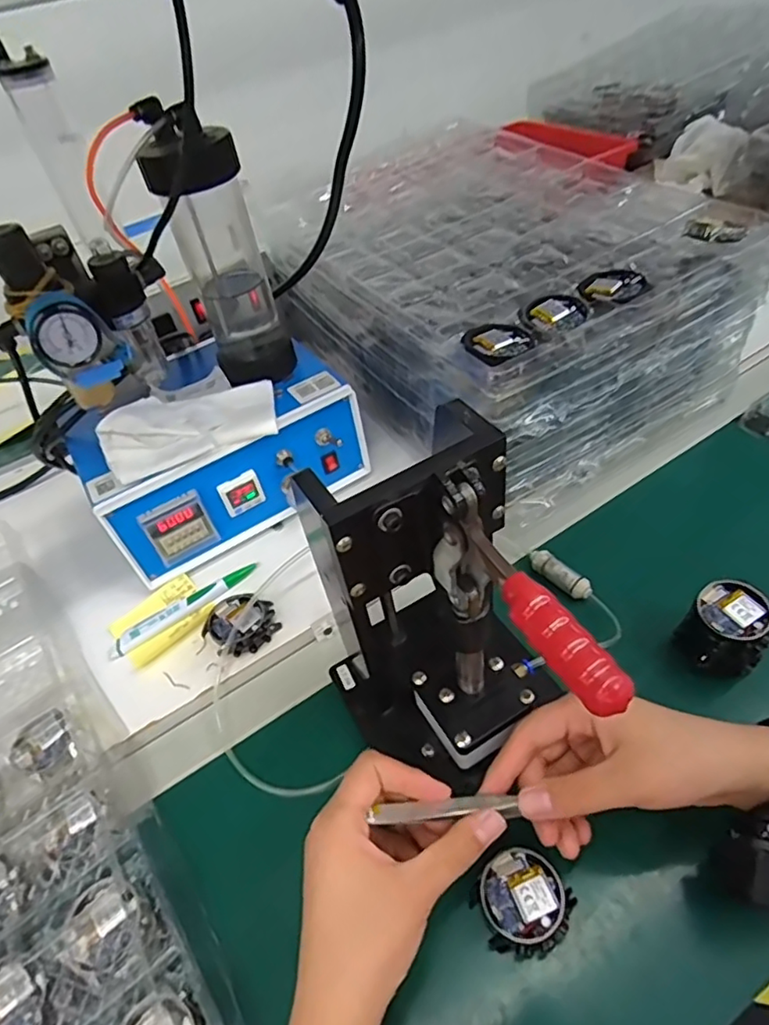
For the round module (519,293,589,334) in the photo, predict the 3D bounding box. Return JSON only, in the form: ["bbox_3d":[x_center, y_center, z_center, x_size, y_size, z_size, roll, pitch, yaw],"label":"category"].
[{"bbox_3d":[0.129,-0.150,0.449,0.048,0.012,0.052,1,47,11],"label":"round module"}]

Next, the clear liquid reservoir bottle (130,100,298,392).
[{"bbox_3d":[-0.126,-0.197,0.466,0.067,0.195,0.075,-17,46,-6],"label":"clear liquid reservoir bottle"}]

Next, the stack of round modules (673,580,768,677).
[{"bbox_3d":[0.236,0.083,0.406,0.050,0.049,0.049,31,59,33],"label":"stack of round modules"}]

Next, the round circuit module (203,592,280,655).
[{"bbox_3d":[-0.112,0.088,0.470,0.052,0.022,0.052,-5,46,6],"label":"round circuit module"}]

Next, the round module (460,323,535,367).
[{"bbox_3d":[0.083,-0.119,0.427,0.049,0.013,0.051,-5,46,6],"label":"round module"}]

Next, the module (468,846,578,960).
[{"bbox_3d":[0.077,0.219,0.329,0.049,0.020,0.048,-5,46,6],"label":"module"}]

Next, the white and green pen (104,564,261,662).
[{"bbox_3d":[-0.167,0.081,0.492,0.132,0.013,0.016,-31,49,-18],"label":"white and green pen"}]

